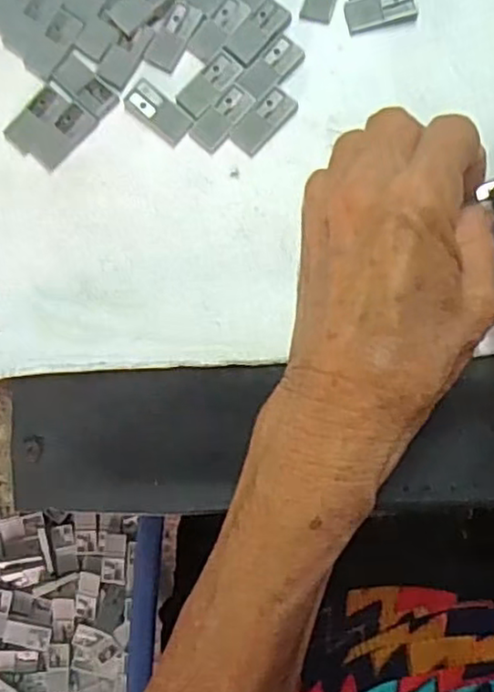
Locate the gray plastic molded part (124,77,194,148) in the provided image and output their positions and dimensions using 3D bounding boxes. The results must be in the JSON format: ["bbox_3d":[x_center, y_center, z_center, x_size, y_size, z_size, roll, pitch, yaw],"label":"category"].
[{"bbox_3d":[-0.036,-0.094,0.270,0.029,0.004,0.015,38,87,6],"label":"gray plastic molded part"}]

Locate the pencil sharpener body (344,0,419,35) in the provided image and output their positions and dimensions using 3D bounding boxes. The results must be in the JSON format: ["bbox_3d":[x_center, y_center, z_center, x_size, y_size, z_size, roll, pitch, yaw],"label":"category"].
[{"bbox_3d":[0.055,-0.137,0.271,0.029,0.004,0.014,-11,84,2],"label":"pencil sharpener body"}]

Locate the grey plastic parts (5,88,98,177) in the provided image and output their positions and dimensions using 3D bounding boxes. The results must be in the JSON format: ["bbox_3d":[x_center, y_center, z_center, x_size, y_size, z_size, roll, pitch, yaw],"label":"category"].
[{"bbox_3d":[-0.080,-0.089,0.270,0.027,0.004,0.029,41,87,6],"label":"grey plastic parts"}]

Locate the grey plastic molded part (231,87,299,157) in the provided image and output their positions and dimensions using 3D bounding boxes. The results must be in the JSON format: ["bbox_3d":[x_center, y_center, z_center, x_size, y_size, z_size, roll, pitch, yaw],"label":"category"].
[{"bbox_3d":[0.007,-0.091,0.268,0.013,0.004,0.028,43,88,6],"label":"grey plastic molded part"}]

